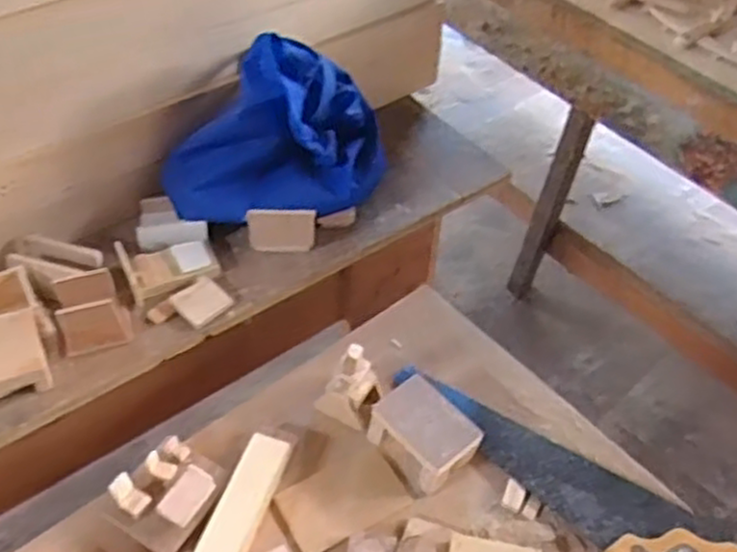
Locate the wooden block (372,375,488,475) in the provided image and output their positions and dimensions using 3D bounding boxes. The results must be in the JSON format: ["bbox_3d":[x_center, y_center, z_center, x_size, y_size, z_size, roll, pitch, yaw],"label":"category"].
[{"bbox_3d":[0.057,0.153,0.738,0.066,0.053,0.094,-32,57,-27],"label":"wooden block"}]

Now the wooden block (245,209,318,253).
[{"bbox_3d":[-0.103,-0.050,0.894,0.078,0.068,0.012,-3,48,-5],"label":"wooden block"}]

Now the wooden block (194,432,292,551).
[{"bbox_3d":[-0.121,0.226,0.682,0.042,0.030,0.172,17,49,9],"label":"wooden block"}]

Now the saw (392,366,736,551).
[{"bbox_3d":[0.206,0.195,0.728,0.398,0.034,0.102,37,55,24],"label":"saw"}]

